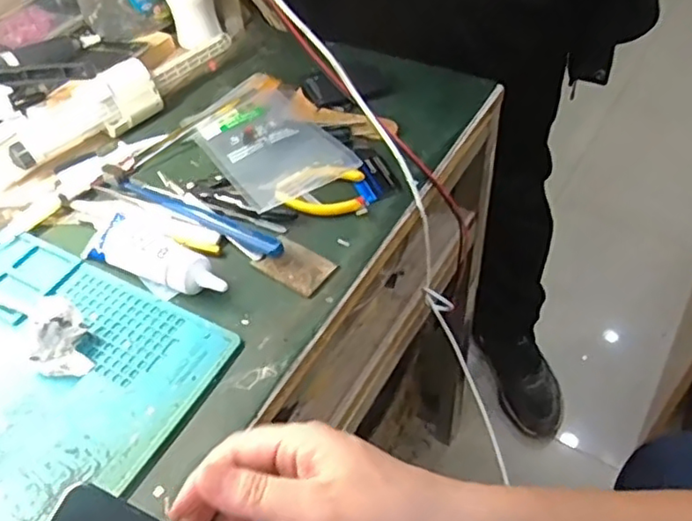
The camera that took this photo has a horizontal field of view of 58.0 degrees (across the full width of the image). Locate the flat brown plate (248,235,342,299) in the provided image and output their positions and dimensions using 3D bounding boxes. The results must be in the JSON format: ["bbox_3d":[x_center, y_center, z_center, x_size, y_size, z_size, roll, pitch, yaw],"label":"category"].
[{"bbox_3d":[-0.038,0.003,0.476,0.059,0.004,0.040,27,57,29],"label":"flat brown plate"}]

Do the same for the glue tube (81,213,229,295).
[{"bbox_3d":[-0.142,-0.007,0.477,0.129,0.023,0.045,22,55,18],"label":"glue tube"}]

